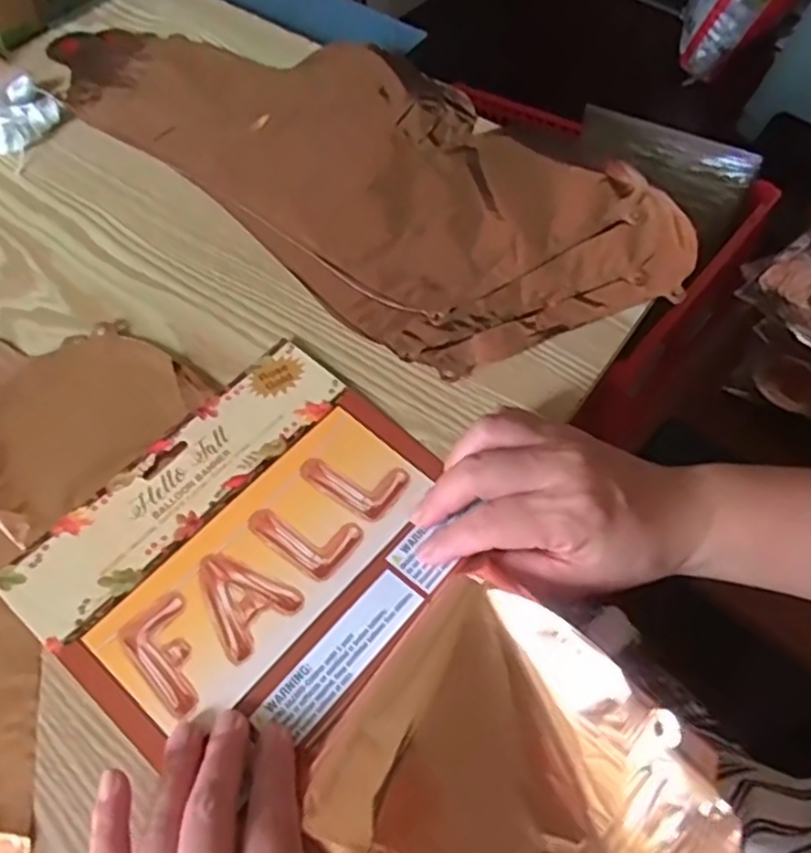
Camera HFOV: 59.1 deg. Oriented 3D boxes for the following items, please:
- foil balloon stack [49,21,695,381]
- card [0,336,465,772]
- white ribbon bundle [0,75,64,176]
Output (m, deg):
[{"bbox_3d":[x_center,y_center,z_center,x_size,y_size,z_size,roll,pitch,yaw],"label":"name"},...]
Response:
[{"bbox_3d":[-0.041,-0.197,0.502,0.460,0.009,0.213,38,65,21],"label":"foil balloon stack"},{"bbox_3d":[-0.072,0.058,0.351,0.163,0.009,0.190,36,65,21],"label":"card"},{"bbox_3d":[-0.275,-0.217,0.504,0.052,0.019,0.073,15,59,10],"label":"white ribbon bundle"}]

